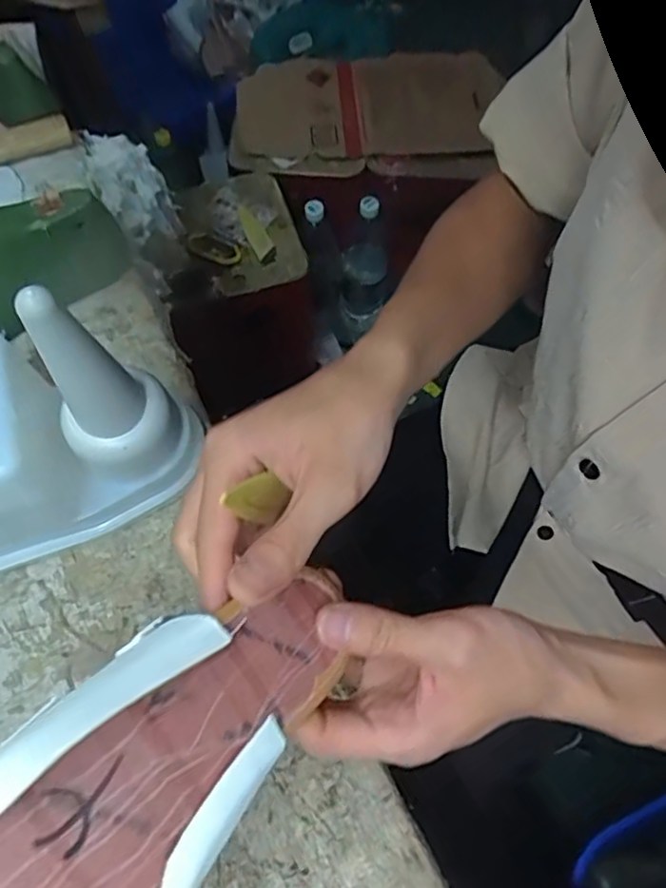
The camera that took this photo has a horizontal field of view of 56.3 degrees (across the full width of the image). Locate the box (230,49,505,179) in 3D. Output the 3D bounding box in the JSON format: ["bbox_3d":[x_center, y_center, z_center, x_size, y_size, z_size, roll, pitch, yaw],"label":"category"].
[{"bbox_3d":[0.062,-0.595,1.105,0.461,0.058,0.285,-1,65,-1],"label":"box"}]

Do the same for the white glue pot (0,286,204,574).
[{"bbox_3d":[-0.196,0.003,0.399,0.191,0.127,0.106,-27,69,-13],"label":"white glue pot"}]

